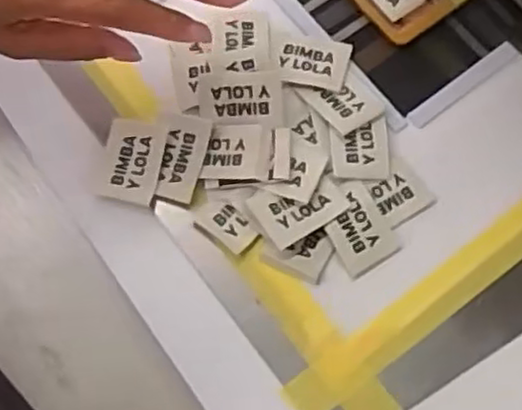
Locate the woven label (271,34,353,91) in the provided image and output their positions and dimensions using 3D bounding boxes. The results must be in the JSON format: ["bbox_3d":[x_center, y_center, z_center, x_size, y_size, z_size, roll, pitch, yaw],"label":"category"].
[{"bbox_3d":[0.029,-0.086,0.422,0.046,0.005,0.031,11,73,0],"label":"woven label"}]

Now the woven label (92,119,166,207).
[{"bbox_3d":[-0.074,-0.025,0.399,0.032,0.004,0.047,7,73,-1],"label":"woven label"}]

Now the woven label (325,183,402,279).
[{"bbox_3d":[0.053,0.013,0.393,0.034,0.004,0.047,-31,87,-16],"label":"woven label"}]

